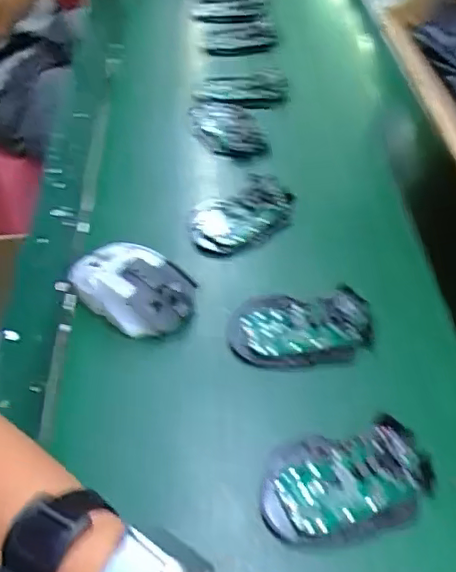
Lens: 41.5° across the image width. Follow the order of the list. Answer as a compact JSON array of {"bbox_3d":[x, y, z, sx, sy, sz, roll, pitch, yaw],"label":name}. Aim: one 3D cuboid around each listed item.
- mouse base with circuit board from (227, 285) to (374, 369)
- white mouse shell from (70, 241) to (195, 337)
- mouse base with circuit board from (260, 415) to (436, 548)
[{"bbox_3d":[0.060,0.031,0.490,0.115,0.024,0.067,-1,45,-1],"label":"mouse base with circuit board"},{"bbox_3d":[-0.084,0.000,0.509,0.116,0.040,0.064,25,50,23],"label":"white mouse shell"},{"bbox_3d":[0.079,0.128,0.398,0.112,0.026,0.070,-8,45,-8],"label":"mouse base with circuit board"}]

